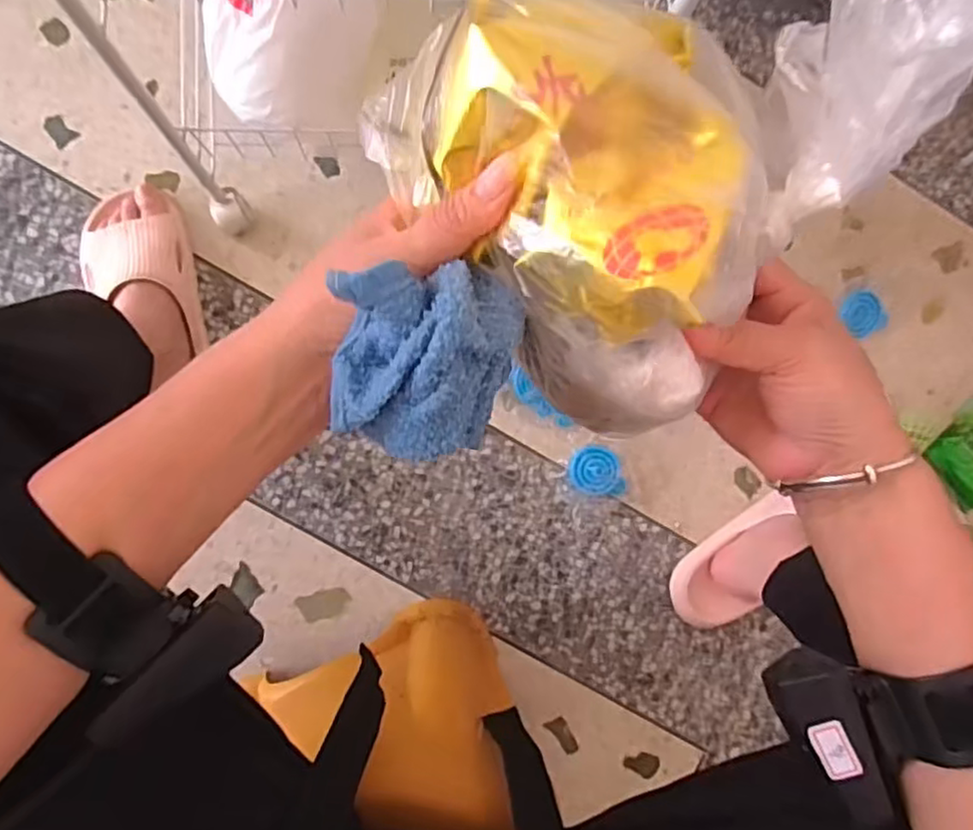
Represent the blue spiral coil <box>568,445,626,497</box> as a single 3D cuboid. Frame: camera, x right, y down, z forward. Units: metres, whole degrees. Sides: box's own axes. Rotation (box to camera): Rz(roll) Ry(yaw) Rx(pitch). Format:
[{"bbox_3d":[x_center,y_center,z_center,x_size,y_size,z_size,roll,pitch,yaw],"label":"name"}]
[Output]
[{"bbox_3d":[0.121,0.062,0.741,0.059,0.014,0.055,0,89,-8],"label":"blue spiral coil"}]

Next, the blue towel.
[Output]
[{"bbox_3d":[-0.021,-0.020,0.254,0.070,0.037,0.070,-3,89,-8],"label":"blue towel"}]

